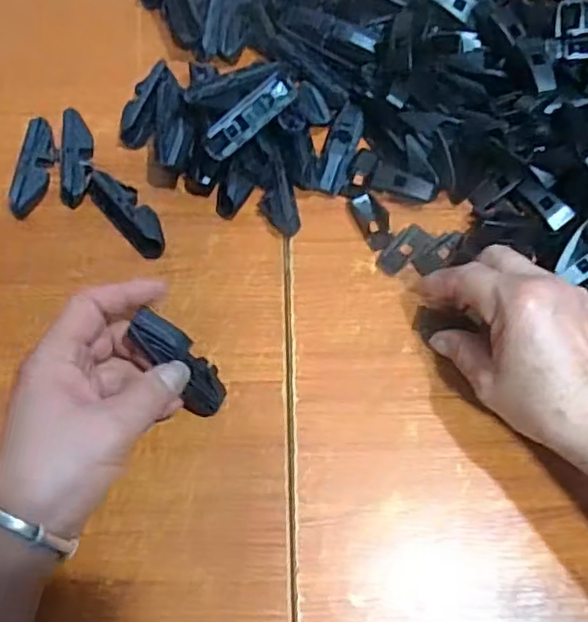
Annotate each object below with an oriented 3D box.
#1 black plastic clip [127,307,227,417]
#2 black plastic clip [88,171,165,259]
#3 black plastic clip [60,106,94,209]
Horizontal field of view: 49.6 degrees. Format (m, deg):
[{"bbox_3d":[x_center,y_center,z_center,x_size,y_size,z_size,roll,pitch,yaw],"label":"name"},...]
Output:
[{"bbox_3d":[-0.064,0.031,0.363,0.024,0.019,0.072,-44,114,-19],"label":"black plastic clip"},{"bbox_3d":[-0.111,-0.069,0.427,0.025,0.021,0.072,-38,71,-17],"label":"black plastic clip"},{"bbox_3d":[-0.150,-0.107,0.439,0.021,0.017,0.069,-5,65,-4],"label":"black plastic clip"}]

